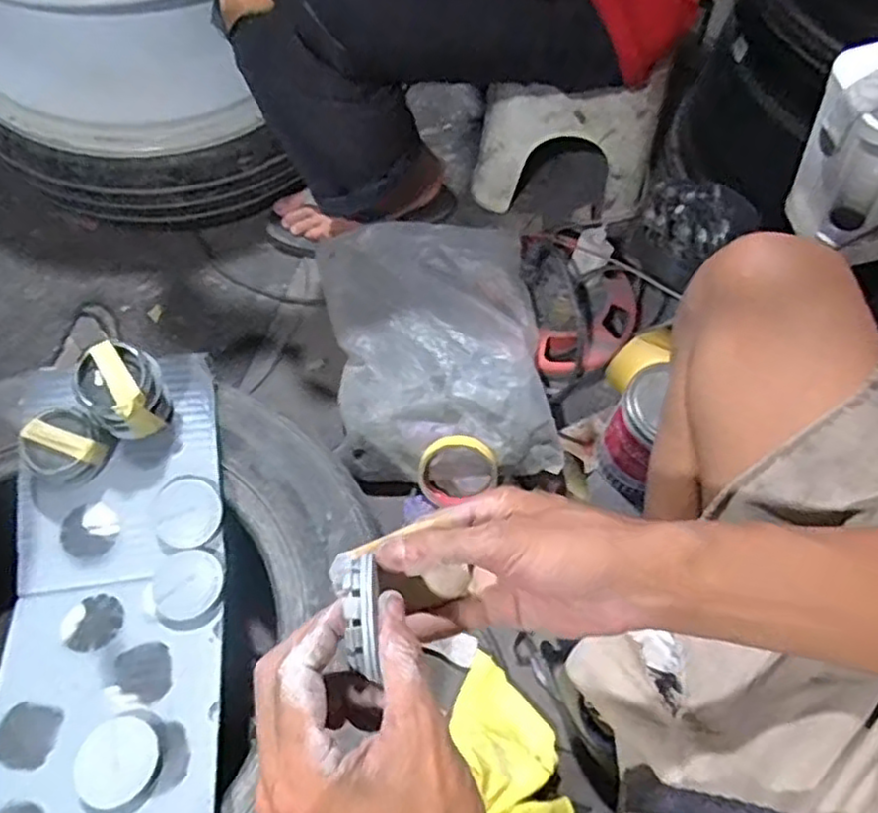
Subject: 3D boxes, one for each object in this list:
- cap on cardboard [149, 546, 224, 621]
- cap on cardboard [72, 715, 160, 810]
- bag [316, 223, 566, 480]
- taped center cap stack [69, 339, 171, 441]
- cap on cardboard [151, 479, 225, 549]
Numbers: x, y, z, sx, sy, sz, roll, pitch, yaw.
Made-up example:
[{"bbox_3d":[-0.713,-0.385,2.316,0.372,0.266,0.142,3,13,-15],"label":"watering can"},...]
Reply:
[{"bbox_3d":[-0.210,0.147,0.585,0.058,0.014,0.056,1,61,-3],"label":"cap on cardboard"},{"bbox_3d":[-0.232,0.257,0.509,0.056,0.026,0.057,2,60,-3],"label":"cap on cardboard"},{"bbox_3d":[-0.004,-0.065,0.816,0.228,0.151,0.304,-10,62,-9],"label":"bag"},{"bbox_3d":[-0.266,-0.009,0.597,0.064,0.076,0.063,-35,69,-20],"label":"taped center cap stack"},{"bbox_3d":[-0.218,0.091,0.610,0.059,0.012,0.059,0,74,-1],"label":"cap on cardboard"}]

